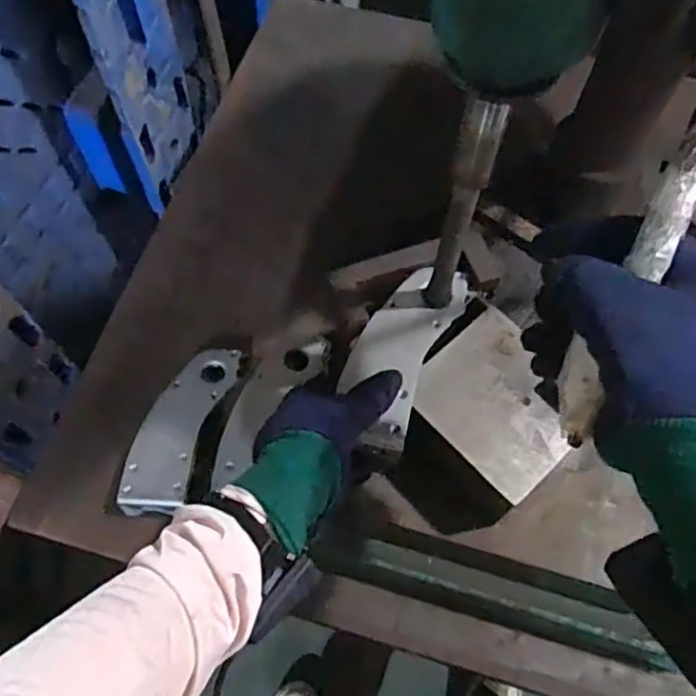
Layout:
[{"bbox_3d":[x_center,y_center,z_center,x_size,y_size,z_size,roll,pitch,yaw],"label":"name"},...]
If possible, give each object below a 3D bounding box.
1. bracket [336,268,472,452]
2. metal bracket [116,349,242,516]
[{"bbox_3d":[0.043,0.002,0.539,0.070,0.013,0.165,20,65,10],"label":"bracket"},{"bbox_3d":[-0.165,0.076,0.646,0.066,0.031,0.180,14,66,7],"label":"metal bracket"}]

